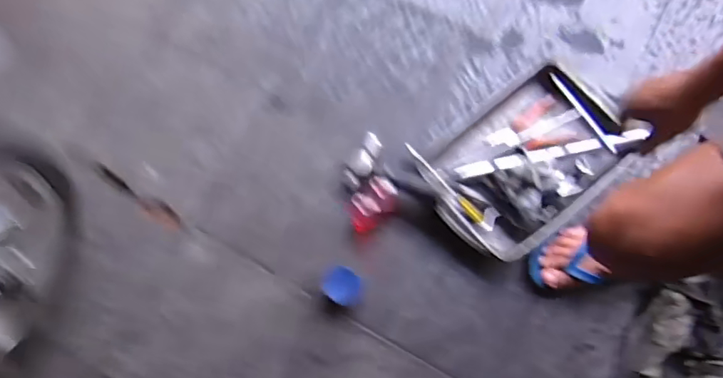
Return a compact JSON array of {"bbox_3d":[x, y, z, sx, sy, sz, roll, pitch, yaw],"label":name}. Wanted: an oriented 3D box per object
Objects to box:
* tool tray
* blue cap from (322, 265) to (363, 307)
[{"bbox_3d":[0.288,-0.059,0.951,0.349,0.074,0.235,-40,77,-6],"label":"tool tray"},{"bbox_3d":[-0.035,0.164,0.923,0.072,0.055,0.059,30,81,10],"label":"blue cap"}]

